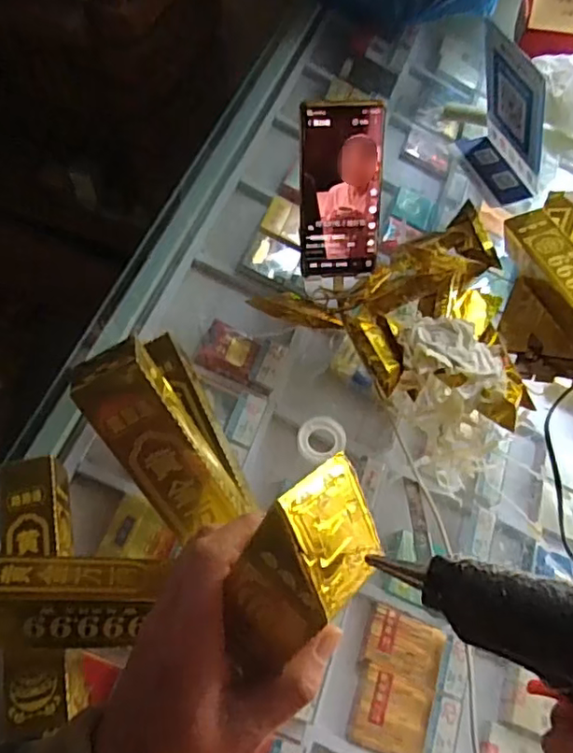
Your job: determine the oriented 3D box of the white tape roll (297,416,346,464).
[{"bbox_3d":[0.030,0.054,0.533,0.044,0.007,0.040,0,60,0],"label":"white tape roll"}]

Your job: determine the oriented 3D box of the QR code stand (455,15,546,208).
[{"bbox_3d":[0.244,-0.281,0.659,0.065,0.167,0.114,-12,60,-7],"label":"QR code stand"}]

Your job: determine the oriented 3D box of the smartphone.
[{"bbox_3d":[0.050,-0.165,0.545,0.073,0.154,0.009,-2,29,-2],"label":"smartphone"}]

